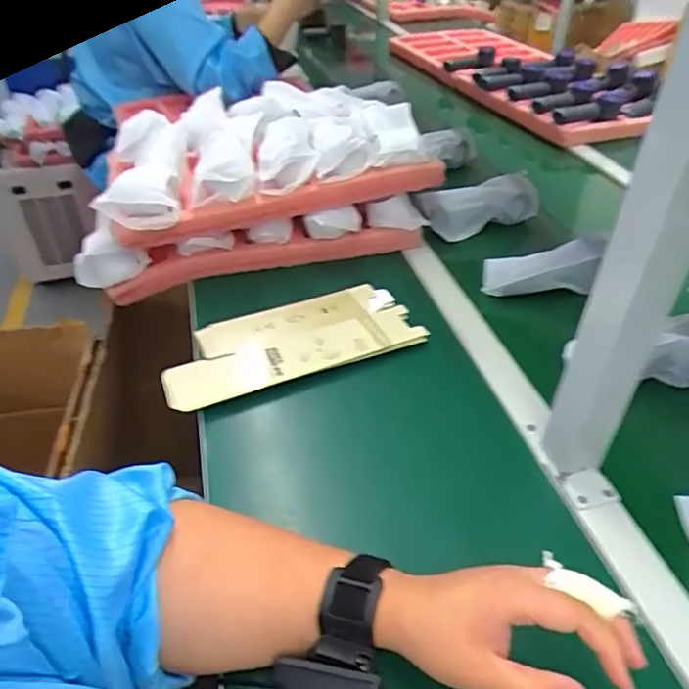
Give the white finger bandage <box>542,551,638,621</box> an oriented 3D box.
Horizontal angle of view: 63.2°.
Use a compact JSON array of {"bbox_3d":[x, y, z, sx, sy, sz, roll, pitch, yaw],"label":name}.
[{"bbox_3d":[0.138,0.140,0.318,0.053,0.012,0.025,25,45,20],"label":"white finger bandage"}]

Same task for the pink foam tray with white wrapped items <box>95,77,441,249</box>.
[{"bbox_3d":[-0.121,-0.289,0.831,0.431,0.092,0.339,-10,41,-12],"label":"pink foam tray with white wrapped items"}]

